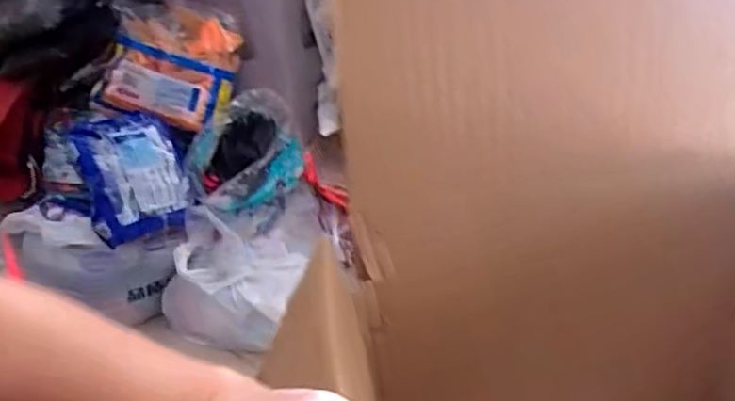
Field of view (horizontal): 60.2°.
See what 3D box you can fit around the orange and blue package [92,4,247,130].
[{"bbox_3d":[-0.381,-0.261,1.205,0.242,0.220,0.062,14,-2,-7],"label":"orange and blue package"}]

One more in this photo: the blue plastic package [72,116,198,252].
[{"bbox_3d":[-0.417,-0.046,1.128,0.174,0.225,0.046,-17,-8,-20],"label":"blue plastic package"}]

